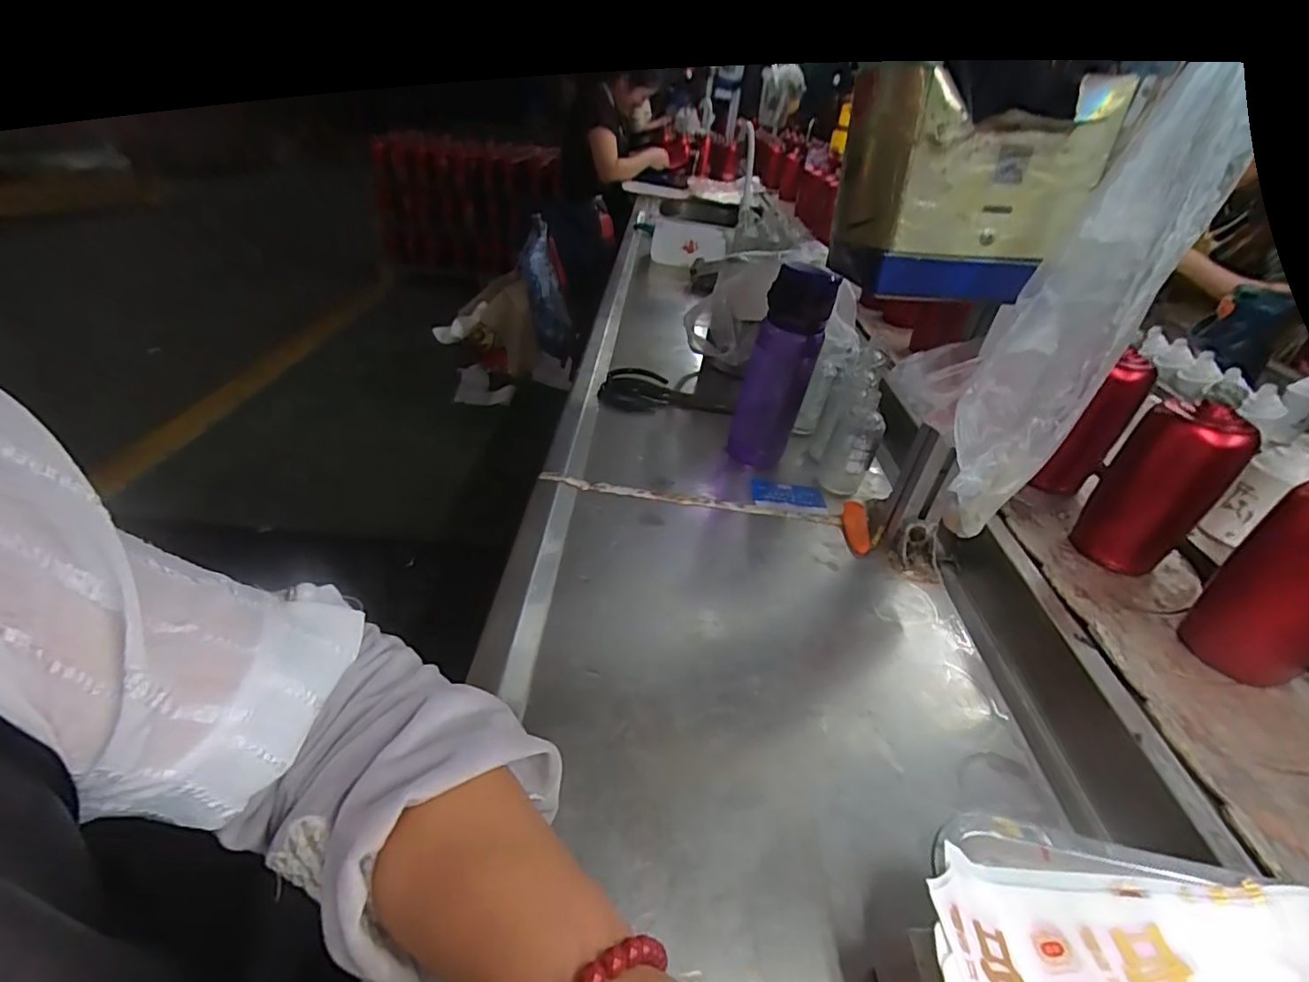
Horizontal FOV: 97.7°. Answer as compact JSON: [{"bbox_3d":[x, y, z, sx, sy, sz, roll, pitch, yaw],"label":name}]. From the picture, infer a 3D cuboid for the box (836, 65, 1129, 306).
[{"bbox_3d":[0.212,-0.220,0.420,0.132,0.134,0.116,-2,36,-13],"label":"box"}]

